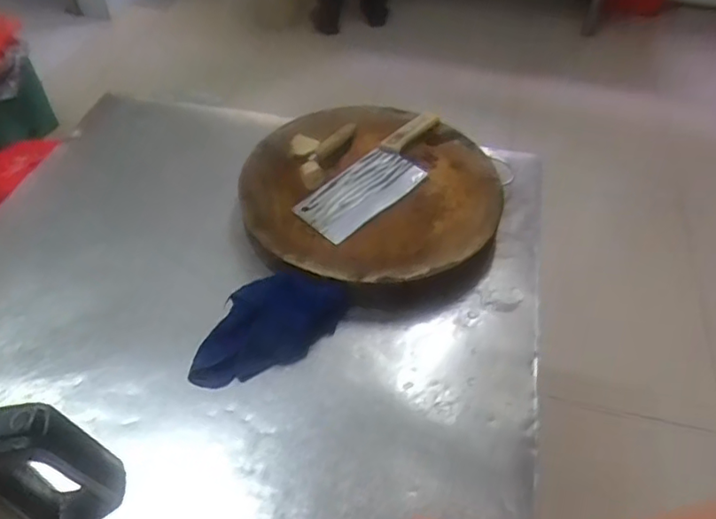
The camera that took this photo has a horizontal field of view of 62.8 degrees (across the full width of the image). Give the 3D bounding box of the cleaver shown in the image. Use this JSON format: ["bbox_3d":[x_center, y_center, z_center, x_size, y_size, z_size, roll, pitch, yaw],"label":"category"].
[{"bbox_3d":[0.037,-0.128,0.852,0.096,0.029,0.283,31,54,24],"label":"cleaver"}]

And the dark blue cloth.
[{"bbox_3d":[-0.111,0.077,0.712,0.208,0.042,0.092,-27,54,-24],"label":"dark blue cloth"}]

